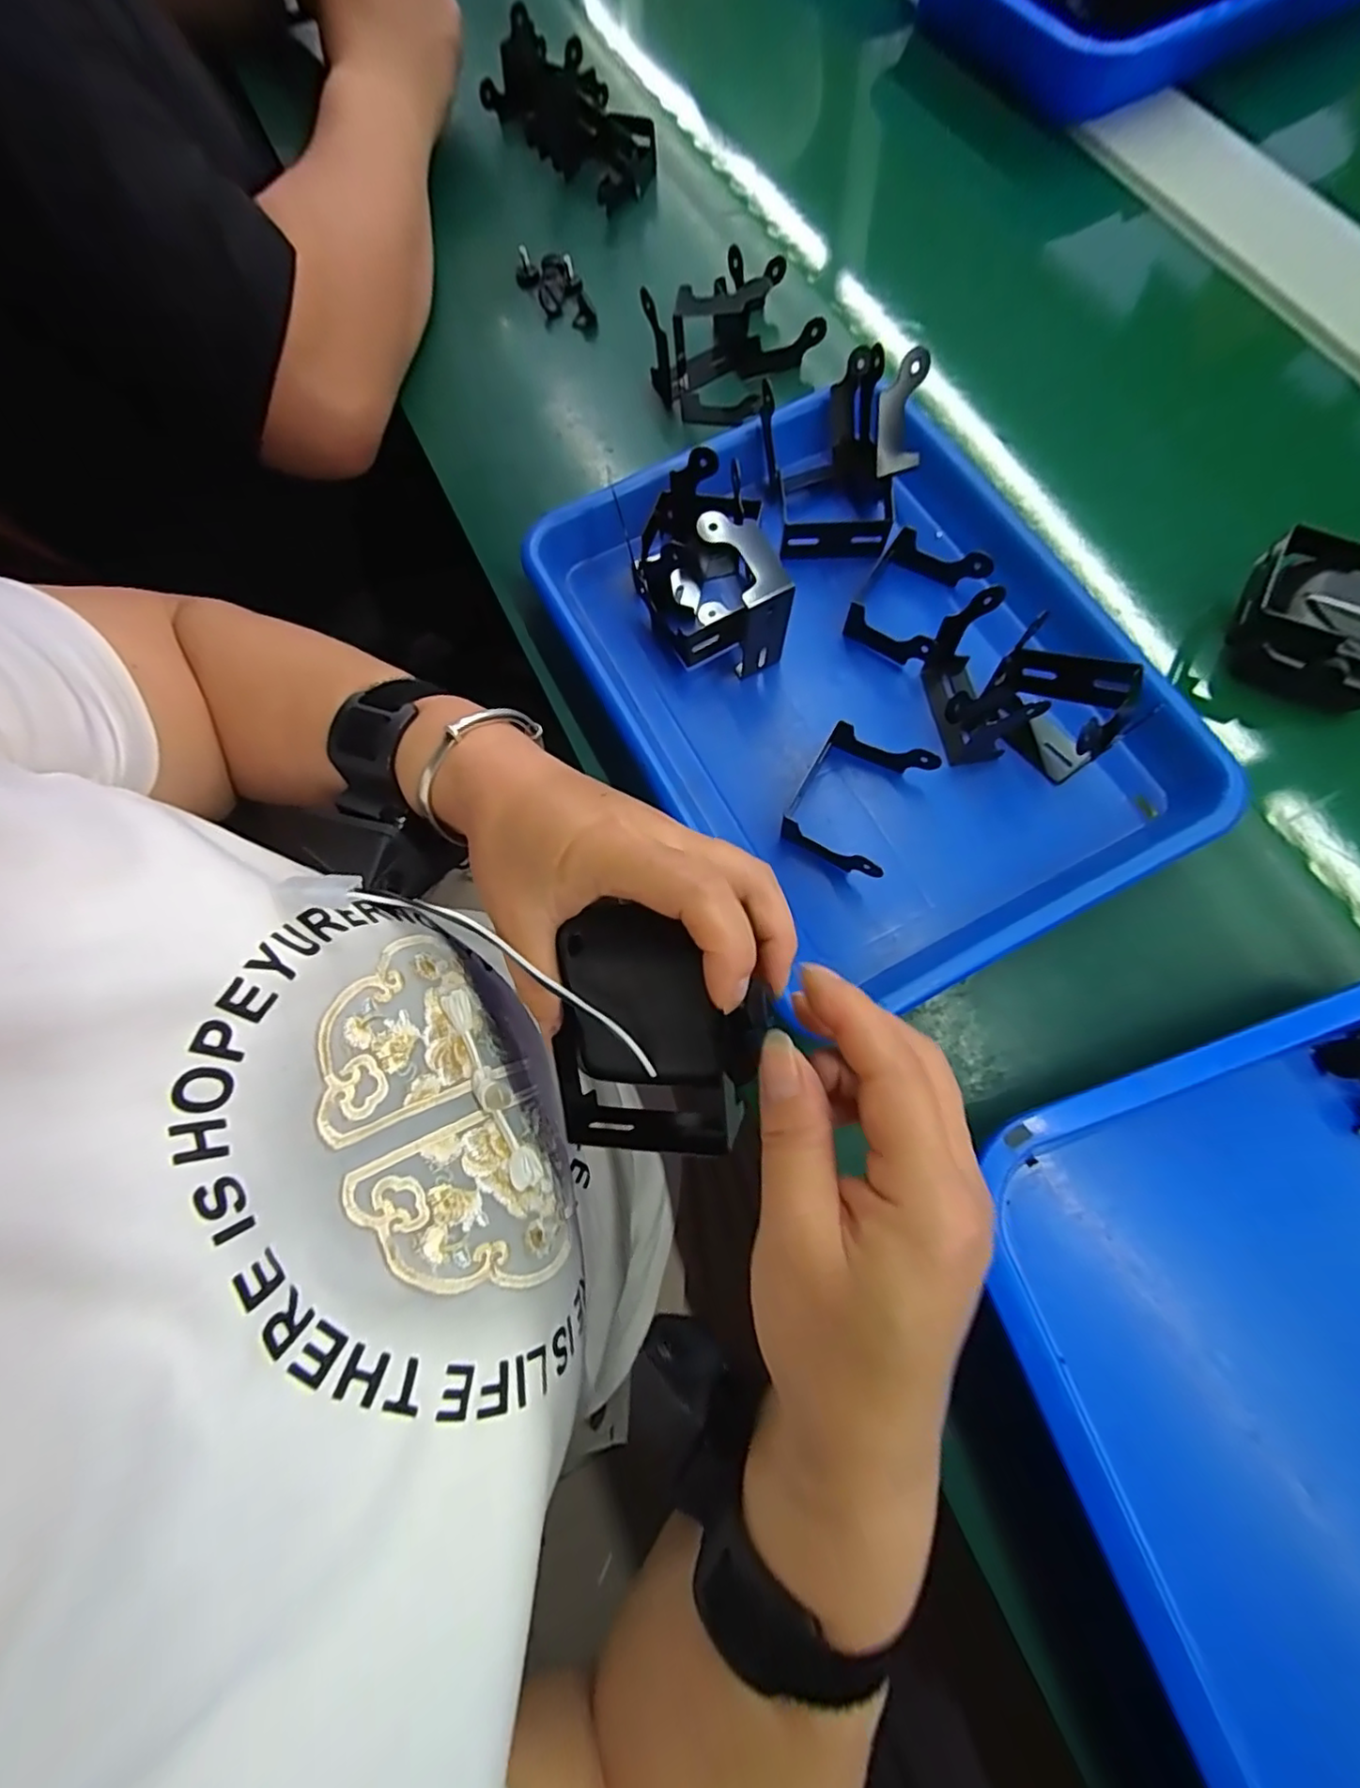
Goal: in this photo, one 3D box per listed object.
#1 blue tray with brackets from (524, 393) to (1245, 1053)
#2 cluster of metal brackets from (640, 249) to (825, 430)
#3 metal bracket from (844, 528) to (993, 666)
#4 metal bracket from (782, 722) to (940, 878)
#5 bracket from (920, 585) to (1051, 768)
[{"bbox_3d":[0.087,-0.123,0.316,0.245,0.060,0.325,-28,75,-4],"label":"blue tray with brackets"},{"bbox_3d":[0.034,-0.353,0.386,0.098,0.063,0.062,-39,75,-8],"label":"cluster of metal brackets"},{"bbox_3d":[0.126,-0.161,0.344,0.053,0.031,0.069,33,79,12],"label":"metal bracket"},{"bbox_3d":[0.086,-0.046,0.308,0.052,0.026,0.068,28,78,11],"label":"metal bracket"},{"bbox_3d":[0.147,-0.105,0.313,0.025,0.055,0.066,-9,74,2],"label":"bracket"}]

